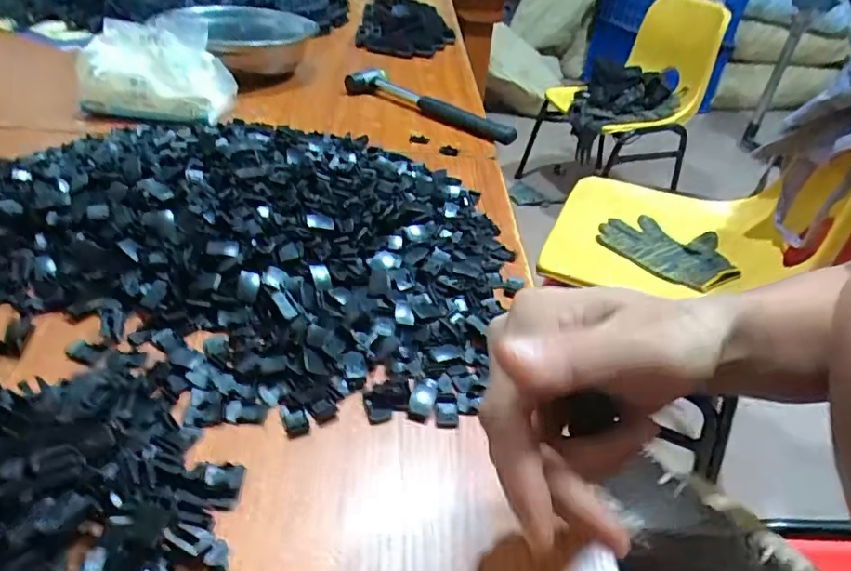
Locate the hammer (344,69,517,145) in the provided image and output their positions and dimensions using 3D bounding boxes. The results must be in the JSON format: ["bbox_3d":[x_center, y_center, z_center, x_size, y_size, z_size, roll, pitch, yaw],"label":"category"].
[{"bbox_3d":[0.006,-0.212,0.648,0.232,0.024,0.041,28,42,27],"label":"hammer"}]

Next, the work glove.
[{"bbox_3d":[0.362,-0.054,0.823,0.137,0.025,0.190,-27,47,-35],"label":"work glove"}]

